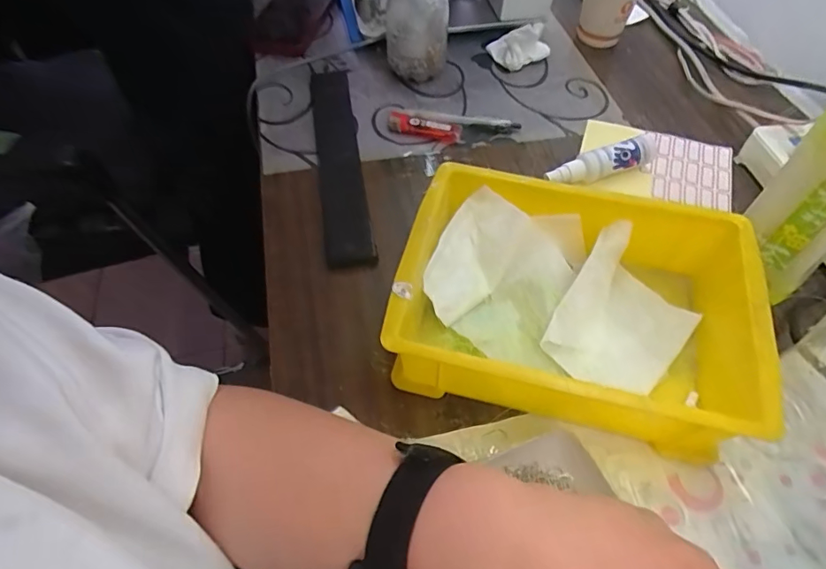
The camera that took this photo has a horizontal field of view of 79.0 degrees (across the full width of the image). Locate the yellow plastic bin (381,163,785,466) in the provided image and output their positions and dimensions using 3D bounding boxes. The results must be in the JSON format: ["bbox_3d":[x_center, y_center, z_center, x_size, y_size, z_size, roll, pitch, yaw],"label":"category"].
[{"bbox_3d":[0.116,0.013,0.374,0.240,0.072,0.173,12,57,9],"label":"yellow plastic bin"}]

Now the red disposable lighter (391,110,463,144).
[{"bbox_3d":[0.012,-0.168,0.533,0.077,0.015,0.023,12,57,9],"label":"red disposable lighter"}]

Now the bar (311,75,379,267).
[{"bbox_3d":[-0.076,-0.131,0.515,0.043,0.010,0.284,-9,57,-5],"label":"bar"}]

